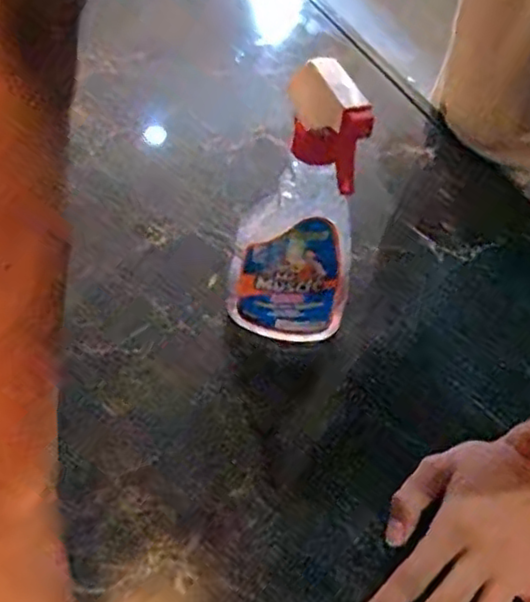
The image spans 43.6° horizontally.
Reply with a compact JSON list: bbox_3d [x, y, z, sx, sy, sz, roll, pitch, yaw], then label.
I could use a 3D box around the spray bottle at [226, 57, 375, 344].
[{"bbox_3d":[0.022,-0.057,0.447,0.082,0.237,0.038,22,51,13],"label":"spray bottle"}]

